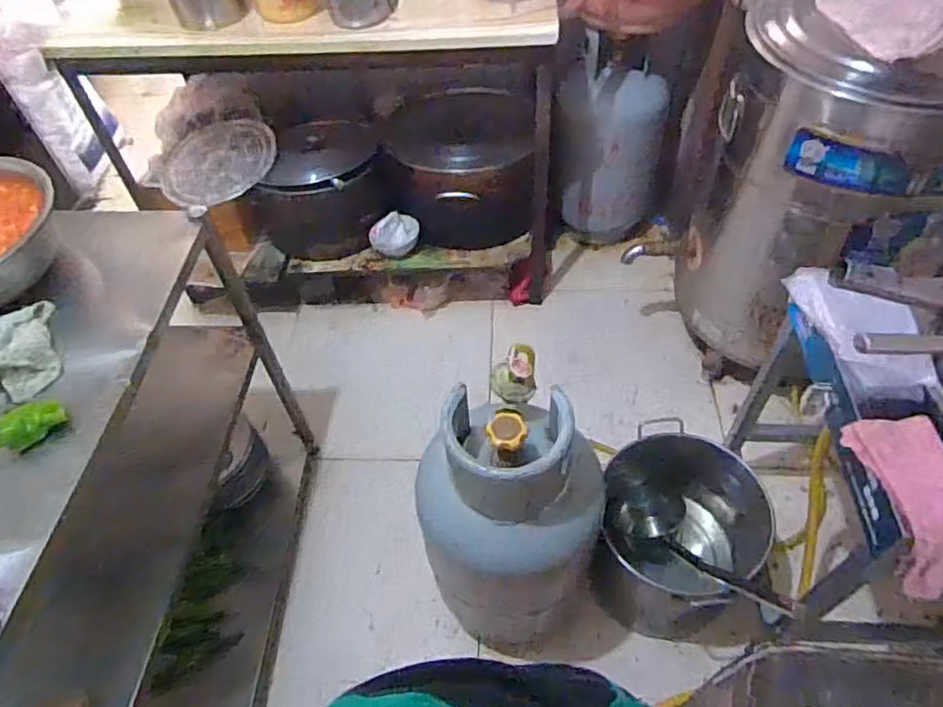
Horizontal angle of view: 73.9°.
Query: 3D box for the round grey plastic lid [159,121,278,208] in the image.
[{"bbox_3d":[-0.670,-0.491,1.614,0.291,0.039,0.304,-1,59,2],"label":"round grey plastic lid"}]

